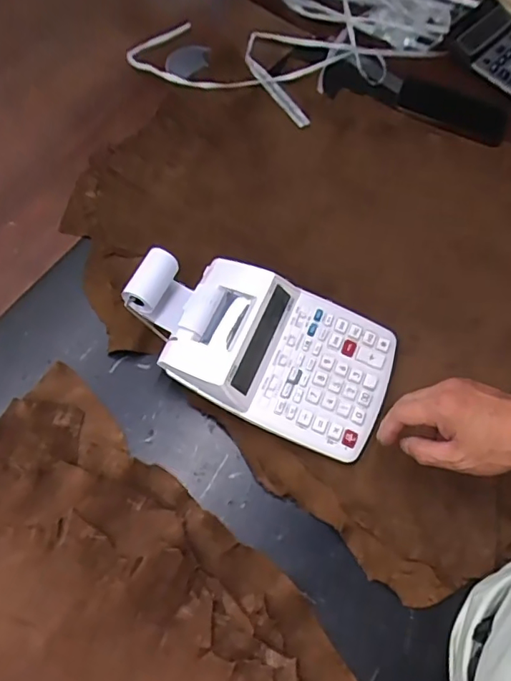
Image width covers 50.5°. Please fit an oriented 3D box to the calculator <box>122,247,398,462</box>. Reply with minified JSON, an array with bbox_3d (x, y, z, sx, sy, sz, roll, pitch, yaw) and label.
[{"bbox_3d":[0.005,0.000,0.551,0.275,0.070,0.158,22,64,3],"label":"calculator"}]

